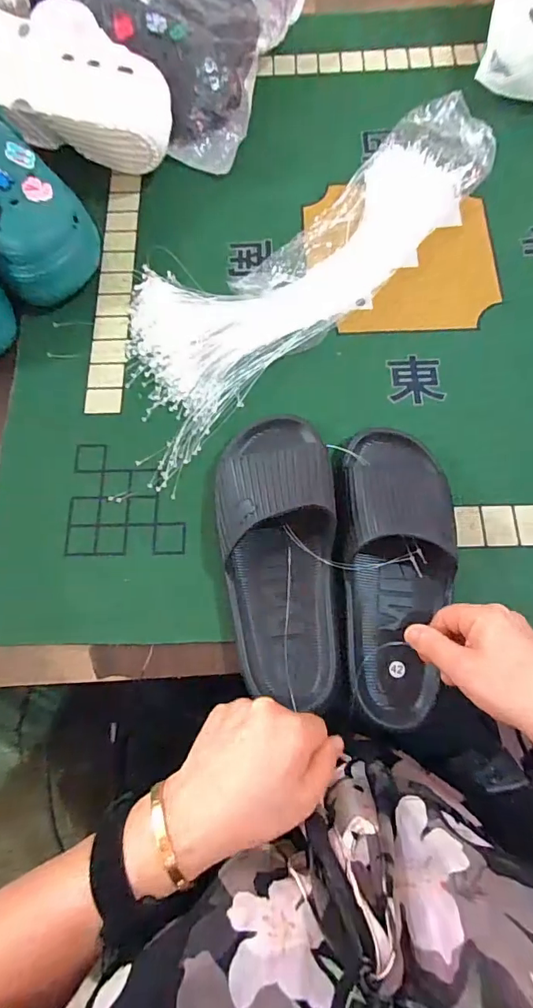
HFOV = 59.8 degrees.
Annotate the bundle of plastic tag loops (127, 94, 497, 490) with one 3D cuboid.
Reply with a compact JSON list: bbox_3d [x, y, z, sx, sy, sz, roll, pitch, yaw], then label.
[{"bbox_3d":[0.042,-0.279,0.523,0.554,0.026,0.174,-43,77,-10],"label":"bundle of plastic tag loops"}]

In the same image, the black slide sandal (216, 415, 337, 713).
[{"bbox_3d":[0.012,0.036,0.405,0.100,0.070,0.253,-6,73,0],"label":"black slide sandal"}]

